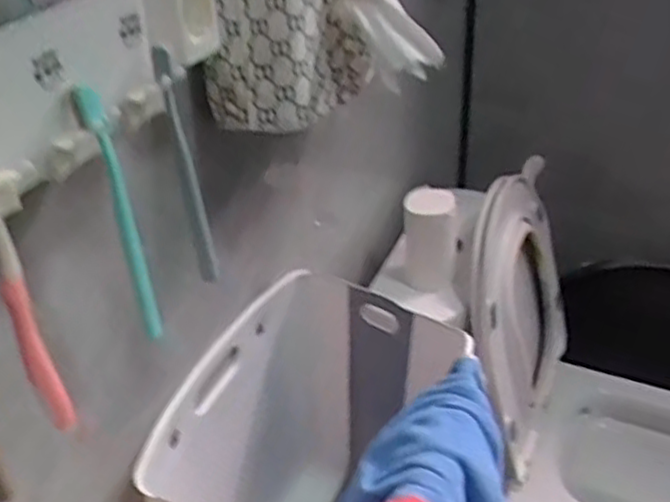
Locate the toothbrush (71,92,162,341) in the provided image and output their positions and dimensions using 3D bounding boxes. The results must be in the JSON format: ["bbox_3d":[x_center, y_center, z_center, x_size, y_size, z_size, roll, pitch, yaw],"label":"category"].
[{"bbox_3d":[-0.130,-0.016,0.431,0.015,0.169,0.014,-19,37,-21],"label":"toothbrush"}]

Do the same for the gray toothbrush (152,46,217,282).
[{"bbox_3d":[-0.100,-0.051,0.483,0.015,0.175,0.019,-16,36,-17],"label":"gray toothbrush"}]

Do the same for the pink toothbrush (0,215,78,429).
[{"bbox_3d":[-0.167,0.028,0.370,0.017,0.172,0.012,-28,42,-31],"label":"pink toothbrush"}]

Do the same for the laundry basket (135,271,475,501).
[{"bbox_3d":[-0.011,0.272,0.783,0.253,0.344,0.337,15,39,25],"label":"laundry basket"}]

